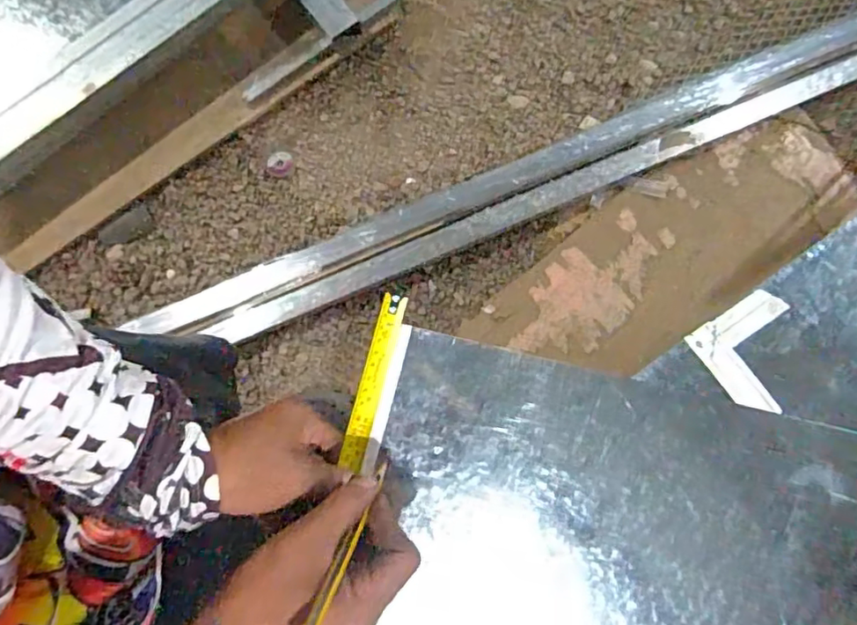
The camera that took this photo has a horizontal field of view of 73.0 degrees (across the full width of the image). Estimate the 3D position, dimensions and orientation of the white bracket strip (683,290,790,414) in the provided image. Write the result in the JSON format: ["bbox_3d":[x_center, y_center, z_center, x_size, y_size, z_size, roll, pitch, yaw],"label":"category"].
[{"bbox_3d":[0.256,0.032,0.451,0.077,0.011,0.078,-33,83,-3],"label":"white bracket strip"}]

